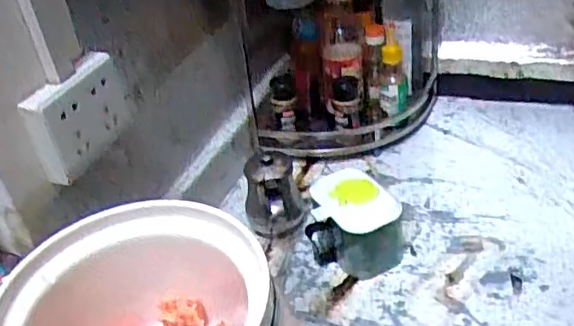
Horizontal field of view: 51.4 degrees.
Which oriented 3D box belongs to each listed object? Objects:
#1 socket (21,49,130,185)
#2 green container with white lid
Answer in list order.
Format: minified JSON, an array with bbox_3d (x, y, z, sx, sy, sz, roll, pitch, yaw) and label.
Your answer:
[{"bbox_3d":[-0.201,-0.053,0.587,0.033,0.084,0.125,2,36,14],"label":"socket"},{"bbox_3d":[0.084,0.073,0.728,0.112,0.095,0.091,0,35,10],"label":"green container with white lid"}]

